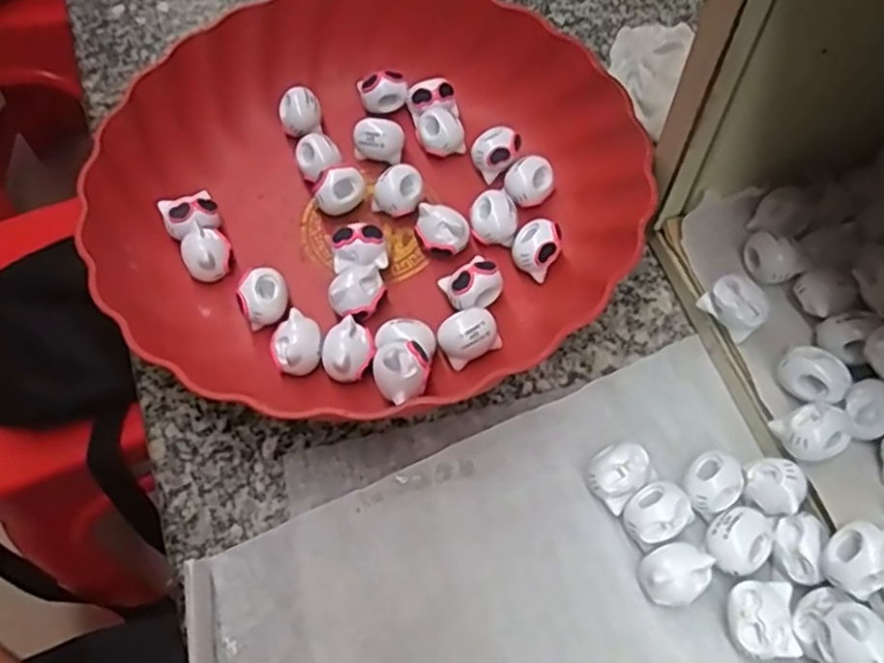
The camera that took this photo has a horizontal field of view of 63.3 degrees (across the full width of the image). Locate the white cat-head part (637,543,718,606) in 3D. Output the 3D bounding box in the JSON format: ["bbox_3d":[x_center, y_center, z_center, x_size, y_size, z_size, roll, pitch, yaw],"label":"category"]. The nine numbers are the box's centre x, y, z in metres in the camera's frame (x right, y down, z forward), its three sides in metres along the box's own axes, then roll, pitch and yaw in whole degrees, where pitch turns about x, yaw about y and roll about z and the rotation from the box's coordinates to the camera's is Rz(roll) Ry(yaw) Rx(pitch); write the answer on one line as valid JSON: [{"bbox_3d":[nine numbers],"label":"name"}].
[{"bbox_3d":[0.084,0.091,0.265,0.026,0.020,0.020,-31,64,-14],"label":"white cat-head part"}]

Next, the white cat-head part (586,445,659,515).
[{"bbox_3d":[0.070,0.057,0.283,0.024,0.023,0.020,-36,65,-17],"label":"white cat-head part"}]

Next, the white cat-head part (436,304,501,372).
[{"bbox_3d":[0.011,0.002,0.312,0.024,0.015,0.021,-31,64,-14],"label":"white cat-head part"}]

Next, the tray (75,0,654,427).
[{"bbox_3d":[-0.034,-0.066,0.344,0.240,0.054,0.238,27,65,17],"label":"tray"}]

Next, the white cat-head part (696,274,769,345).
[{"bbox_3d":[0.124,-0.011,0.303,0.015,0.020,0.025,-38,65,-17],"label":"white cat-head part"}]

